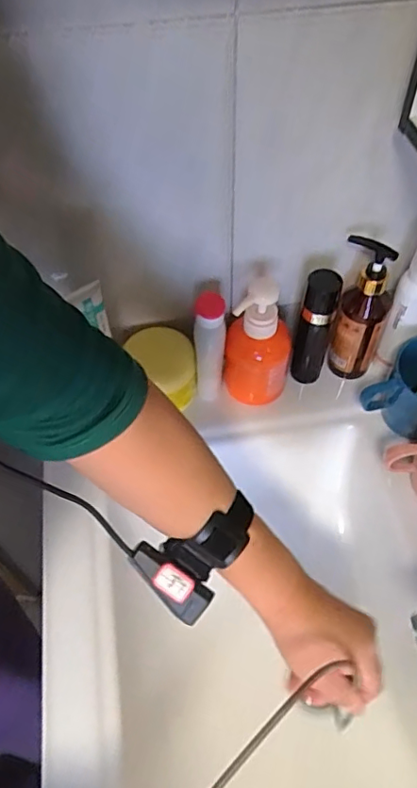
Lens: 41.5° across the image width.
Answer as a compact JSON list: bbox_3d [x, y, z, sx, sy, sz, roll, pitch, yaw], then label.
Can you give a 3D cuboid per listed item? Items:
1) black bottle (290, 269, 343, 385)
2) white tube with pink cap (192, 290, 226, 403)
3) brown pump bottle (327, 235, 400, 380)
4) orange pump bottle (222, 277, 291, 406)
[{"bbox_3d":[0.119,-0.068,0.626,0.039,0.164,0.039,12,56,10],"label":"black bottle"},{"bbox_3d":[0.001,-0.048,0.595,0.031,0.129,0.039,-3,55,0],"label":"white tube with pink cap"},{"bbox_3d":[0.166,-0.087,0.605,0.054,0.180,0.044,22,59,16],"label":"brown pump bottle"},{"bbox_3d":[0.053,-0.051,0.603,0.070,0.154,0.054,6,56,6],"label":"orange pump bottle"}]

